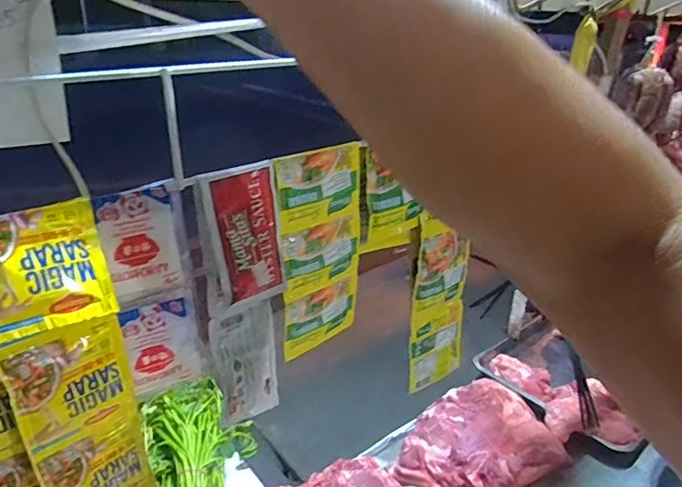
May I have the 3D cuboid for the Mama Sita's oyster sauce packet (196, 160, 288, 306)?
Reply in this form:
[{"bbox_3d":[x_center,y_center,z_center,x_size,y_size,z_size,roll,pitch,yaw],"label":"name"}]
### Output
[{"bbox_3d":[-0.072,-0.005,0.388,0.063,0.107,0.014,-20,32,-40],"label":"Mama Sita's oyster sauce packet"}]

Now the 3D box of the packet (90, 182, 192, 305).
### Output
[{"bbox_3d":[-0.132,-0.001,0.339,0.056,0.070,0.020,-16,30,-34],"label":"packet"}]

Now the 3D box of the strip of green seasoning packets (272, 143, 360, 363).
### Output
[{"bbox_3d":[-0.018,0.009,0.450,0.016,0.185,0.088,22,31,37],"label":"strip of green seasoning packets"}]

